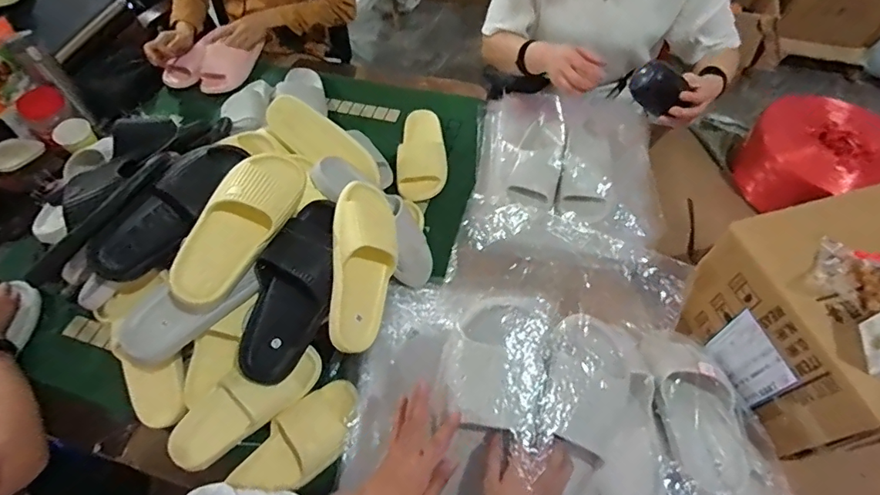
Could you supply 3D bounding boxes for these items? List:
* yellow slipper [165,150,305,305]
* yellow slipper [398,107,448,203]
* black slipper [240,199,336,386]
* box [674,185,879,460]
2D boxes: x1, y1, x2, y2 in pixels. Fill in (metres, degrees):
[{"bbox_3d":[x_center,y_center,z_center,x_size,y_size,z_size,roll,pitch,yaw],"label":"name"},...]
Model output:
[{"bbox_3d":[-0.286,-0.033,0.690,0.099,0.072,0.249,18,60,12],"label":"yellow slipper"},{"bbox_3d":[-0.038,-0.203,1.015,0.102,0.050,0.232,-1,58,1],"label":"yellow slipper"},{"bbox_3d":[-0.217,0.058,0.711,0.112,0.068,0.281,13,80,9],"label":"black slipper"},{"bbox_3d":[0.622,0.093,0.680,0.384,0.225,0.292,-11,59,-6],"label":"box"}]

